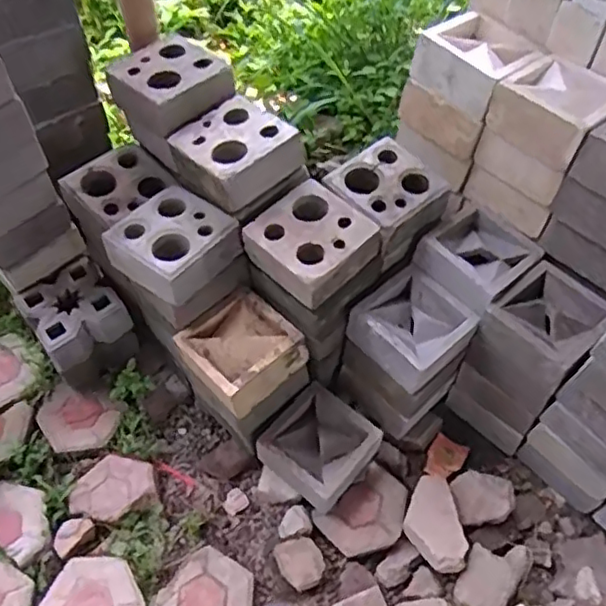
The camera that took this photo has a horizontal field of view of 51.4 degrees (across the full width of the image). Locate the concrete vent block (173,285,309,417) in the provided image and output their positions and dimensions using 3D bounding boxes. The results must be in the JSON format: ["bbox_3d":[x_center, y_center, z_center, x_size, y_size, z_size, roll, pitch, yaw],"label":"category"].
[{"bbox_3d":[-0.130,0.093,1.328,0.210,0.096,0.211,-37,64,-23],"label":"concrete vent block"}]

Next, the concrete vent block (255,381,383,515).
[{"bbox_3d":[0.039,0.324,1.418,0.207,0.137,0.208,37,63,21],"label":"concrete vent block"}]

